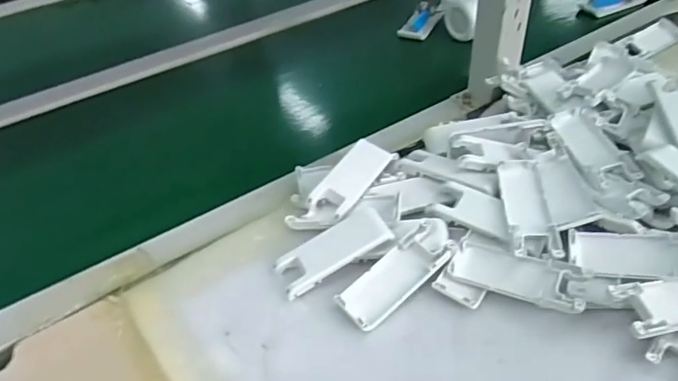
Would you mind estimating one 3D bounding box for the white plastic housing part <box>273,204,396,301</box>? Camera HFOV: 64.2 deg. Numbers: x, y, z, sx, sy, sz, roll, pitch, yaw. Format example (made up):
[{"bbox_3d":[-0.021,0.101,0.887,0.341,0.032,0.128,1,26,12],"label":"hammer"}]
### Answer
[{"bbox_3d":[-0.005,0.052,0.469,0.101,0.009,0.039,-30,52,-6],"label":"white plastic housing part"}]

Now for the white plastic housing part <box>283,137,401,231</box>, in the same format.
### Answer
[{"bbox_3d":[0.007,-0.005,0.514,0.041,0.019,0.124,28,52,30],"label":"white plastic housing part"}]

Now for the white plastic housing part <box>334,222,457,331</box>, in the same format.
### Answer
[{"bbox_3d":[0.050,0.070,0.451,0.106,0.009,0.042,-38,56,-13],"label":"white plastic housing part"}]

